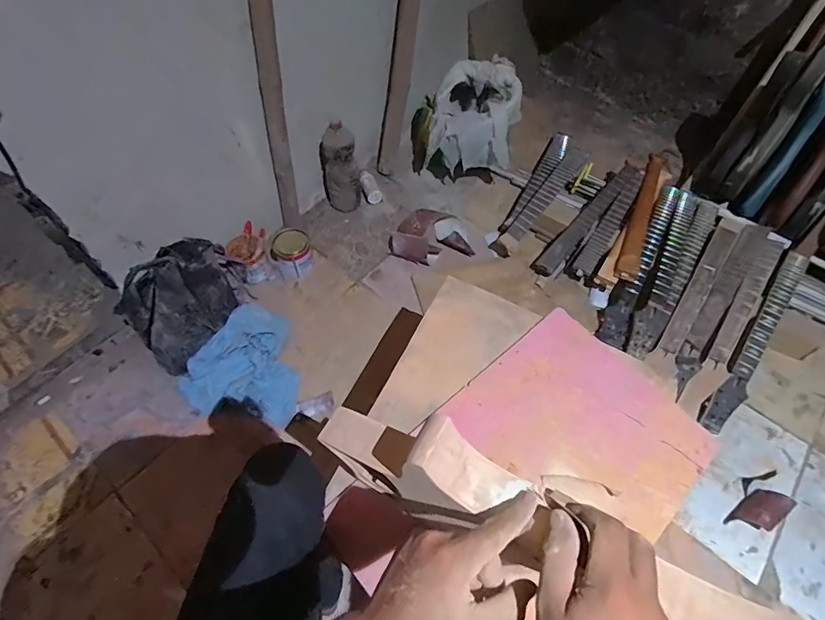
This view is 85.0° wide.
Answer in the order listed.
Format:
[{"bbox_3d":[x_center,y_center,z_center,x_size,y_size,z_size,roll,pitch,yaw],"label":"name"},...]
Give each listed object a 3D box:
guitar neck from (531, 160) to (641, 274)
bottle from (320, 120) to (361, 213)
[{"bbox_3d":[0.549,-0.293,1.402,0.066,0.033,0.500,38,76,21],"label":"guitar neck"},{"bbox_3d":[-0.223,-0.435,1.400,0.110,0.277,0.090,-12,58,-9],"label":"bottle"}]

